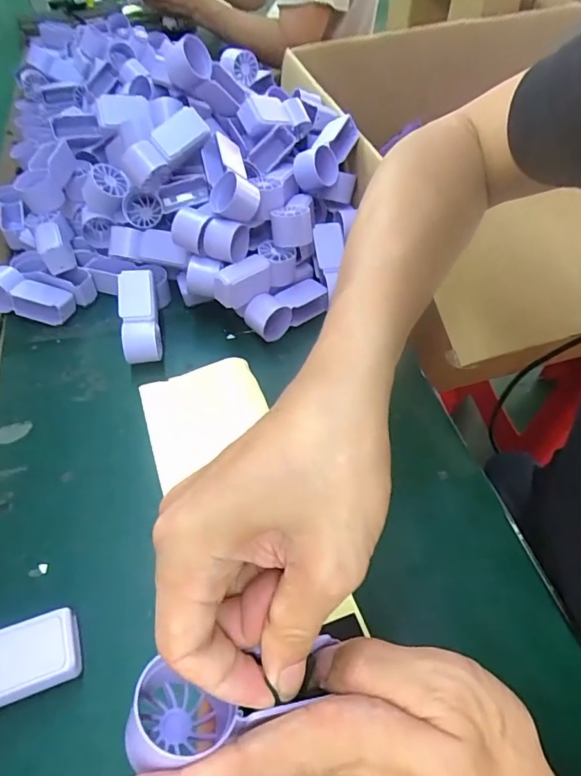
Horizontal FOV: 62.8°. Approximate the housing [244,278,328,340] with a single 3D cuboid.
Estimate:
[{"bbox_3d":[-0.003,-0.082,0.488,0.086,0.038,0.034,-27,56,-21],"label":"housing"}]

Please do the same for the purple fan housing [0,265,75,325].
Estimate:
[{"bbox_3d":[-0.271,-0.094,0.488,0.089,0.037,0.034,14,52,10],"label":"purple fan housing"}]

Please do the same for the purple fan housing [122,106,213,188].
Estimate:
[{"bbox_3d":[-0.119,-0.231,0.460,0.088,0.032,0.038,-38,57,5],"label":"purple fan housing"}]

